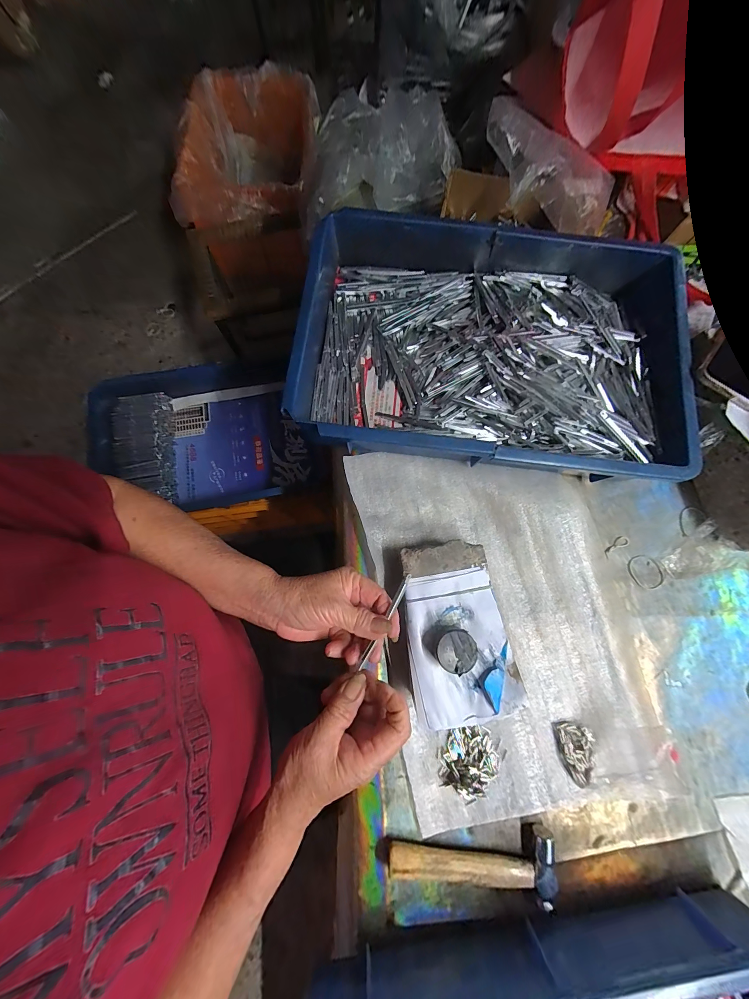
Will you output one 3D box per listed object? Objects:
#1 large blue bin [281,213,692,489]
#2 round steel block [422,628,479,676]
[{"bbox_3d":[0.131,-0.179,0.387,0.423,0.084,0.287,6,77,0],"label":"large blue bin"},{"bbox_3d":[0.074,0.140,0.304,0.038,0.018,0.043,-42,81,-10],"label":"round steel block"}]

